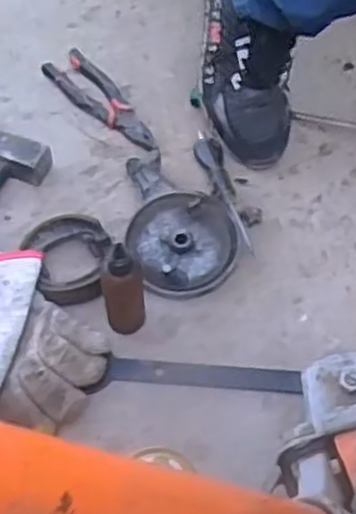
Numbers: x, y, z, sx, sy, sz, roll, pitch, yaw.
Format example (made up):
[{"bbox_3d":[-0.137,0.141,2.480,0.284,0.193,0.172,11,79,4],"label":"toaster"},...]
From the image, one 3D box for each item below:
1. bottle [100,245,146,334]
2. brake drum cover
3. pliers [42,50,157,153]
[{"bbox_3d":[-0.052,0.035,0.709,0.039,0.130,0.031,-7,59,-4],"label":"bottle"},{"bbox_3d":[-0.002,-0.039,0.814,0.112,0.027,0.174,-17,63,-10],"label":"brake drum cover"},{"bbox_3d":[-0.090,-0.194,0.903,0.059,0.021,0.182,-40,69,-19],"label":"pliers"}]

